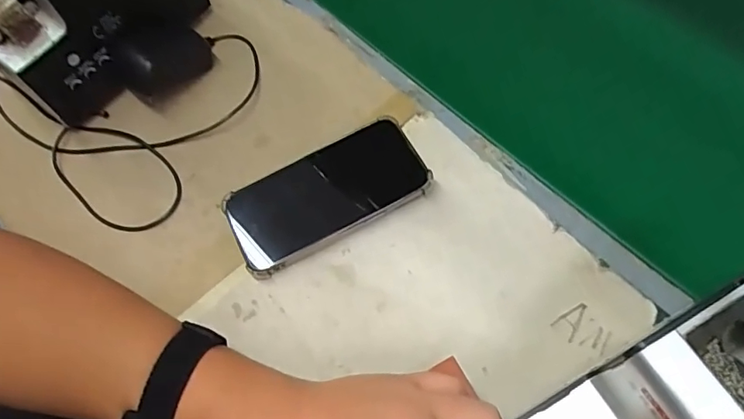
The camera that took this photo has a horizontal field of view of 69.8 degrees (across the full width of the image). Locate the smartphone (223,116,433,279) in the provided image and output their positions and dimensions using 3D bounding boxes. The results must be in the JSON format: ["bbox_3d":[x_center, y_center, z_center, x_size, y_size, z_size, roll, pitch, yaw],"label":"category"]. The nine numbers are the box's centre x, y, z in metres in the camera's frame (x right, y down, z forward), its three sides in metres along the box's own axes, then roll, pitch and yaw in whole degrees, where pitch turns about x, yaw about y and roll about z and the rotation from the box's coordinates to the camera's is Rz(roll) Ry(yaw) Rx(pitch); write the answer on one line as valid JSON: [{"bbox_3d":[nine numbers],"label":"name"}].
[{"bbox_3d":[-0.037,-0.013,0.434,0.160,0.016,0.080,-26,65,-9],"label":"smartphone"}]

